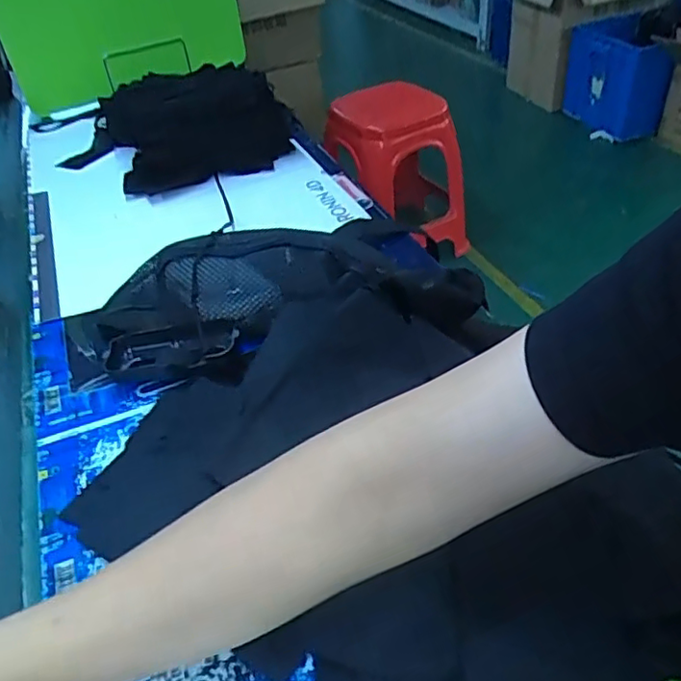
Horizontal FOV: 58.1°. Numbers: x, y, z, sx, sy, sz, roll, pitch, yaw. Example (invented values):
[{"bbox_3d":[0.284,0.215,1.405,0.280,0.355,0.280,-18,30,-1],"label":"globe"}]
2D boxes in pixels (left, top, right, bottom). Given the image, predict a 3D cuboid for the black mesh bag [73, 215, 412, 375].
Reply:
[{"bbox_3d":[-0.085,-0.055,0.569,0.336,0.067,0.164,-13,41,-7],"label":"black mesh bag"}]

